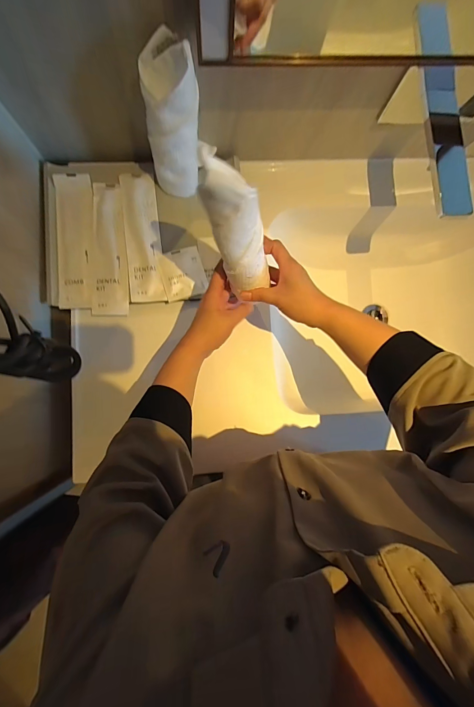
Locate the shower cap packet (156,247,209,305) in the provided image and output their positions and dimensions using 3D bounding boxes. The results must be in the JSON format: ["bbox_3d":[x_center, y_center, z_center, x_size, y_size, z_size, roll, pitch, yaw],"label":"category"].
[{"bbox_3d":[-0.091,-0.135,0.544,0.071,0.009,0.084,-15,86,-5],"label":"shower cap packet"}]

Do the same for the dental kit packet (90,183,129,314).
[{"bbox_3d":[-0.212,-0.175,0.536,0.058,0.007,0.221,-2,85,-4],"label":"dental kit packet"}]

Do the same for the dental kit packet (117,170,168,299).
[{"bbox_3d":[-0.158,-0.197,0.544,0.057,0.010,0.220,-6,85,-5],"label":"dental kit packet"}]

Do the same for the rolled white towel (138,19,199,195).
[{"bbox_3d":[-0.087,-0.312,0.451,0.077,0.214,0.064,-5,85,-4],"label":"rolled white towel"}]

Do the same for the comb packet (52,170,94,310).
[{"bbox_3d":[-0.267,-0.187,0.534,0.060,0.008,0.225,-4,85,-4],"label":"comb packet"}]

